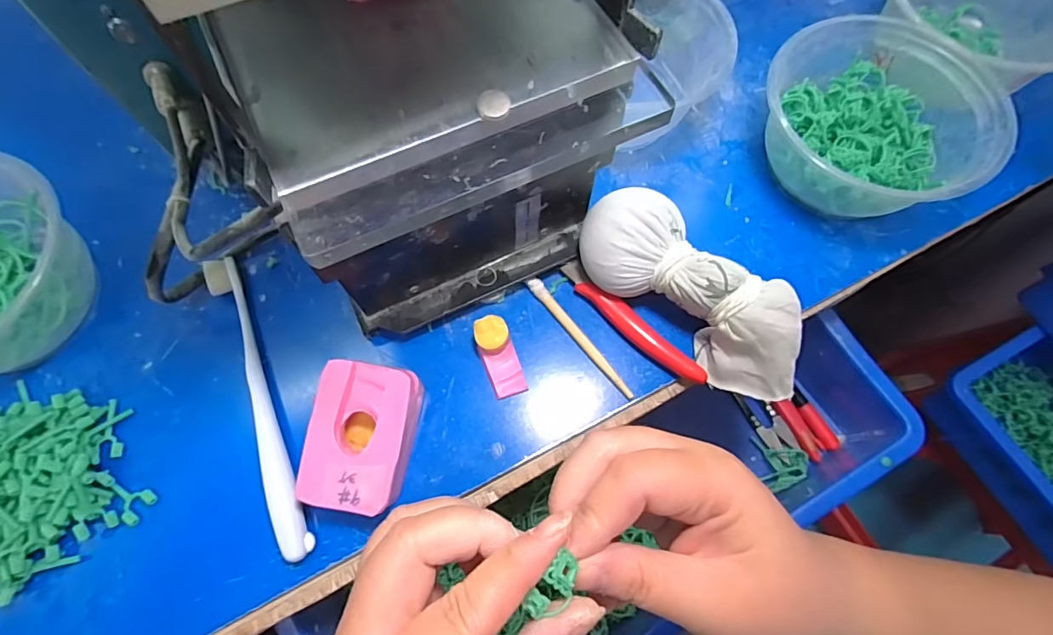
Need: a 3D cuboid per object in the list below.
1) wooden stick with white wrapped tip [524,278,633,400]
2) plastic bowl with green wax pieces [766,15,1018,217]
[{"bbox_3d":[0.031,0.012,0.295,0.009,0.006,0.093,-34,73,-12],"label":"wooden stick with white wrapped tip"},{"bbox_3d":[0.221,-0.123,0.319,0.132,0.062,0.121,0,69,0],"label":"plastic bowl with green wax pieces"}]

